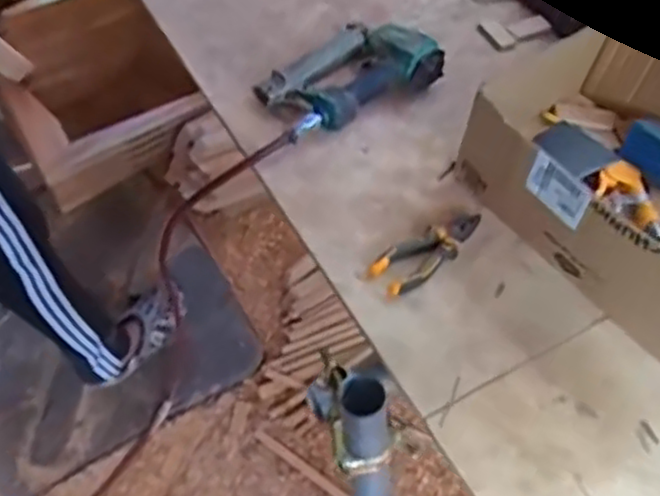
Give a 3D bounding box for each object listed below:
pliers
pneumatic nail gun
[{"bbox_3d":[0.121,0.003,0.827,0.158,0.021,0.052,-29,59,-20],"label":"pliers"},{"bbox_3d":[0.025,-0.243,0.975,0.248,0.059,0.154,-30,60,-20],"label":"pneumatic nail gun"}]

